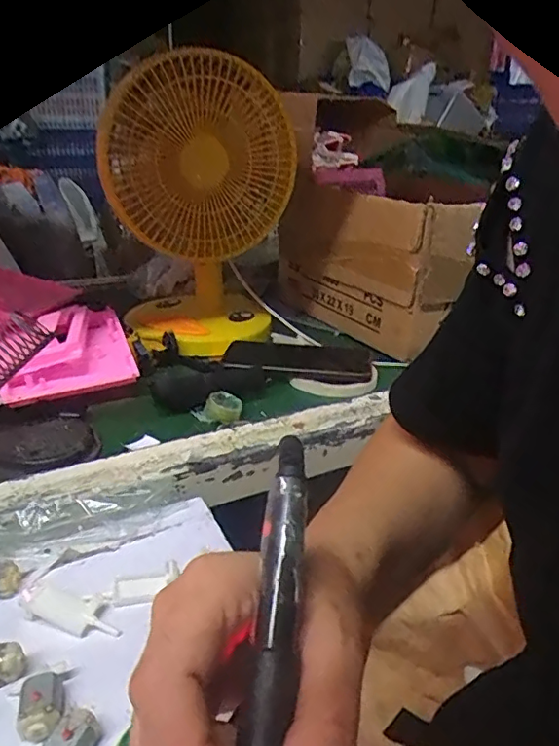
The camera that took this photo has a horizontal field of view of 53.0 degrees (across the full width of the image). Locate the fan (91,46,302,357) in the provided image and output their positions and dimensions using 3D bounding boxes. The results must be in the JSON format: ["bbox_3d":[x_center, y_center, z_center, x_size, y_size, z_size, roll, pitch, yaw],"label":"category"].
[{"bbox_3d":[-0.113,-0.202,0.680,0.213,0.321,0.164,-17,30,-31],"label":"fan"}]

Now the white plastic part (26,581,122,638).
[{"bbox_3d":[-0.128,0.139,0.329,0.069,0.013,0.019,11,28,23],"label":"white plastic part"}]

